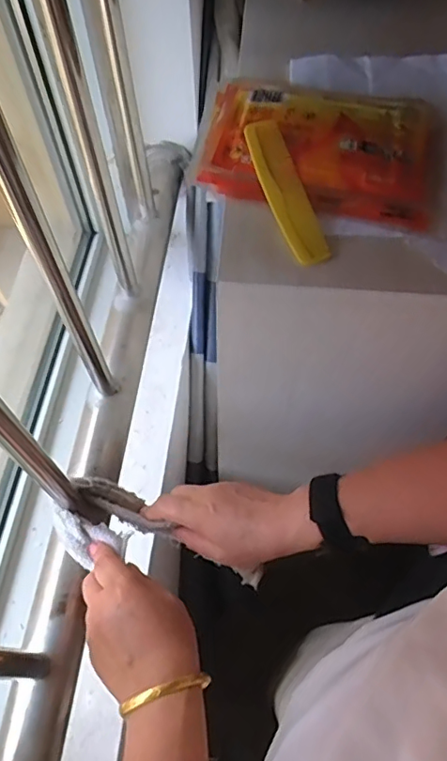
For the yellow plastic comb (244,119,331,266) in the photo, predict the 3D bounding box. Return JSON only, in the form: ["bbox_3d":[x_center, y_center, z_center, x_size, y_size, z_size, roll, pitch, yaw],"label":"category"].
[{"bbox_3d":[0.044,-0.135,0.372,0.028,0.007,0.118,-17,75,-9],"label":"yellow plastic comb"}]

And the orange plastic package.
[{"bbox_3d":[0.071,-0.182,0.400,0.170,0.020,0.129,13,62,8],"label":"orange plastic package"}]

